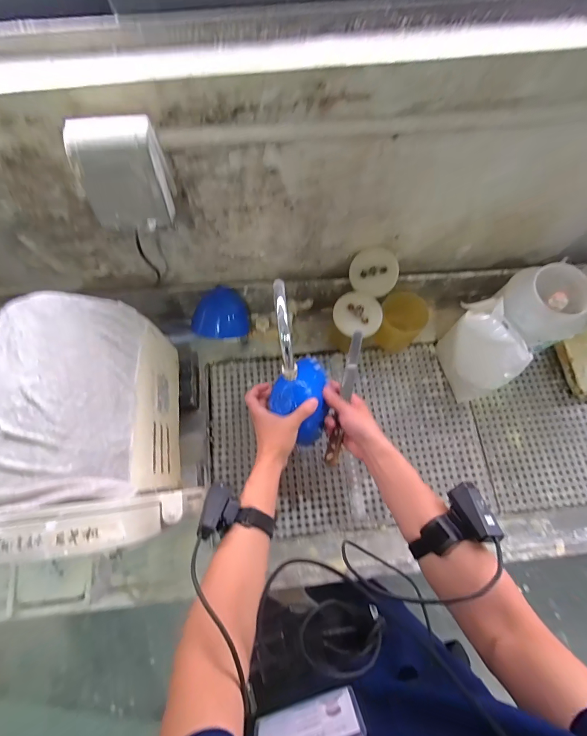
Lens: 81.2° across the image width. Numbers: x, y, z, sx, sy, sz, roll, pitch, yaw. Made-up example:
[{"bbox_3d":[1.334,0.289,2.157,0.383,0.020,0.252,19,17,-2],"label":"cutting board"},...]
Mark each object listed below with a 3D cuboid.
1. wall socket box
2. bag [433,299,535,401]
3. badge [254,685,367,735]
[{"bbox_3d":[-0.214,-0.242,0.435,0.100,0.098,0.076,-7,70,-2],"label":"wall socket box"},{"bbox_3d":[0.371,-0.036,0.700,0.085,0.217,0.165,-16,71,-5],"label":"bag"},{"bbox_3d":[0.013,0.335,0.306,0.103,0.116,0.008,-13,71,-4],"label":"badge"}]

